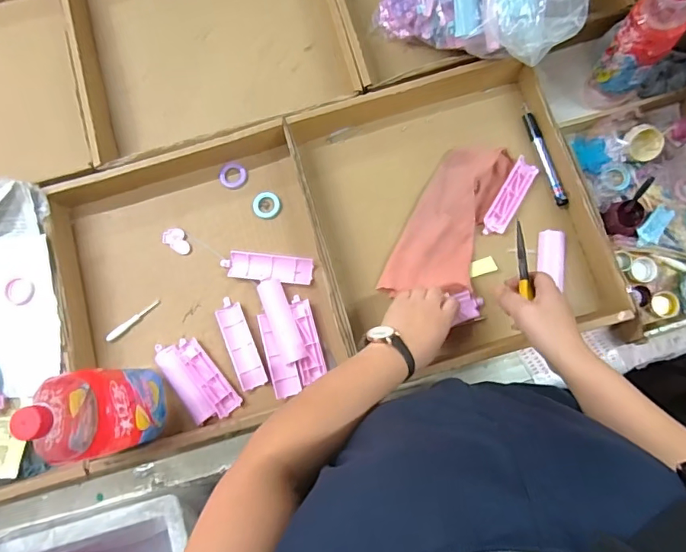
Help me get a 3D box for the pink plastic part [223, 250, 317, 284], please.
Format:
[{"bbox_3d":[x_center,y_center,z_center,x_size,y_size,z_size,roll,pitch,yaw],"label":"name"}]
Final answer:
[{"bbox_3d":[-0.103,-0.011,0.659,0.123,0.013,0.036,5,81,4],"label":"pink plastic part"}]

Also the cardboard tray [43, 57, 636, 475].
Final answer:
[{"bbox_3d":[-0.026,-0.032,0.647,0.693,0.073,0.385,-17,80,0],"label":"cardboard tray"}]

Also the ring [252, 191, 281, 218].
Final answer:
[{"bbox_3d":[-0.108,-0.100,0.681,0.040,0.006,0.037,-1,81,3],"label":"ring"}]

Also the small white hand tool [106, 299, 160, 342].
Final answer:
[{"bbox_3d":[-0.287,0.061,0.661,0.084,0.006,0.011,-39,81,-3],"label":"small white hand tool"}]

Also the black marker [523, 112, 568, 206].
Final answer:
[{"bbox_3d":[0.278,-0.161,0.662,0.015,0.018,0.135,-18,80,0],"label":"black marker"}]

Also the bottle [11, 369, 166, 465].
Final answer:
[{"bbox_3d":[-0.278,0.150,0.533,0.087,0.220,0.088,-10,80,2],"label":"bottle"}]

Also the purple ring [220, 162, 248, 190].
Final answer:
[{"bbox_3d":[-0.156,-0.143,0.688,0.039,0.007,0.038,-1,81,3],"label":"purple ring"}]

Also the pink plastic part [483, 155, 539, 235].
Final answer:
[{"bbox_3d":[0.226,-0.106,0.651,0.032,0.016,0.114,30,84,7],"label":"pink plastic part"}]

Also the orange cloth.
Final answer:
[{"bbox_3d":[0.148,-0.070,0.650,0.106,0.031,0.237,30,87,7],"label":"orange cloth"}]

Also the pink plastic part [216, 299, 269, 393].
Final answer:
[{"bbox_3d":[-0.136,0.088,0.638,0.036,0.007,0.123,-22,77,-5],"label":"pink plastic part"}]

